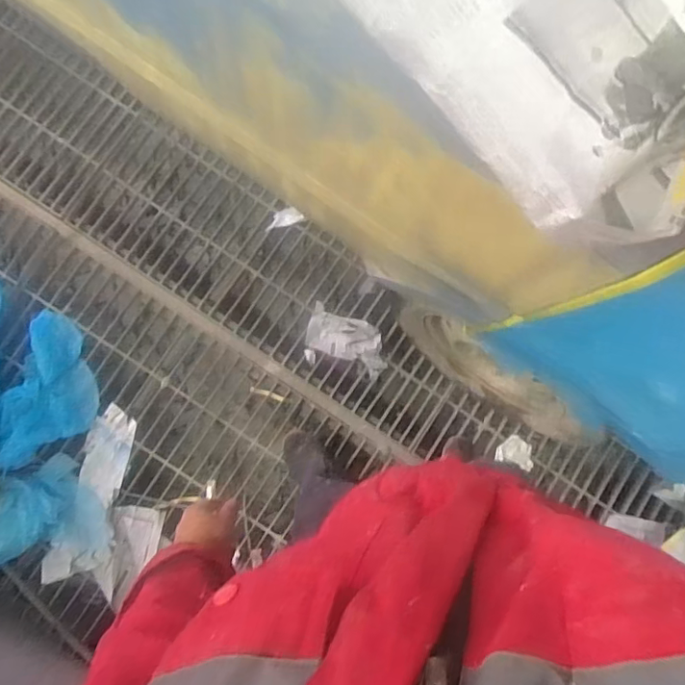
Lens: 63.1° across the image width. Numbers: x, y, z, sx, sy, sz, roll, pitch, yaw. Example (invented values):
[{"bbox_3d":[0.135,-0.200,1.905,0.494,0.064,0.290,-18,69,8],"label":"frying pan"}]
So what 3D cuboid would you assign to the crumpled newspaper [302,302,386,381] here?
[{"bbox_3d":[0.011,0.007,1.537,0.239,0.034,0.161,22,85,-2],"label":"crumpled newspaper"}]

